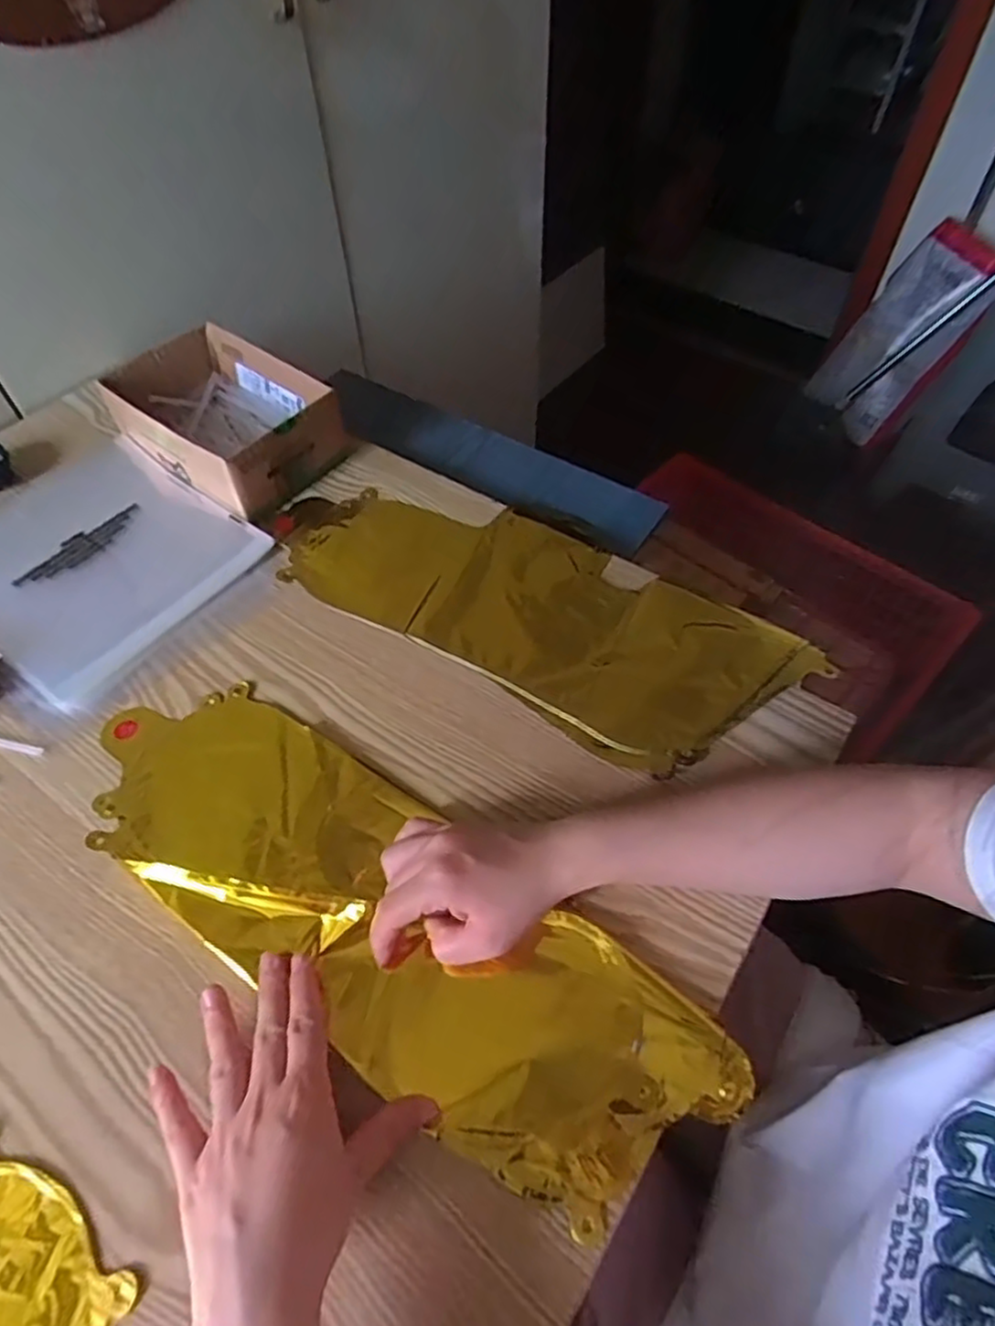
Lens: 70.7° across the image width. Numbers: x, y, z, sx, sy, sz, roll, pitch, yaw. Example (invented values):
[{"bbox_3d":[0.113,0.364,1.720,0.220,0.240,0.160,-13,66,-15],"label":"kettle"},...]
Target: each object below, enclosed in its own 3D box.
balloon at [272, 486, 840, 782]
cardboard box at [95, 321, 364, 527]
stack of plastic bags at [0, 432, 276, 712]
[{"bbox_3d":[0.018,-0.052,0.553,0.410,0.014,0.164,28,60,19],"label":"balloon"},{"bbox_3d":[-0.250,-0.225,0.646,0.197,0.069,0.133,34,62,22],"label":"cardboard box"},{"bbox_3d":[-0.339,-0.095,0.579,0.236,0.013,0.202,32,61,21],"label":"stack of plastic bags"}]

